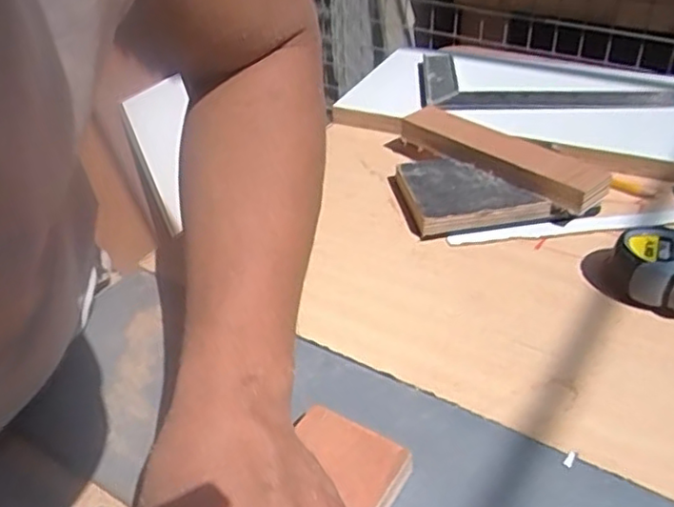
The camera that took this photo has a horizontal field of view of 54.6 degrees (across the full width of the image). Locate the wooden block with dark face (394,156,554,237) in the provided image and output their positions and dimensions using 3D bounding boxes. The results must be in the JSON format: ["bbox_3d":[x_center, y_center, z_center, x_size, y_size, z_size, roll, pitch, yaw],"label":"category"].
[{"bbox_3d":[0.113,-0.054,0.578,0.104,0.025,0.108,-8,38,-6],"label":"wooden block with dark face"}]

